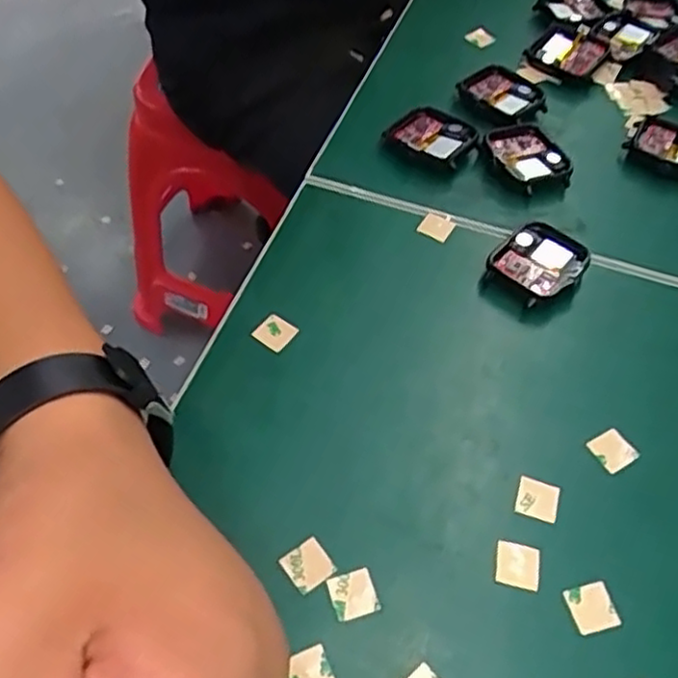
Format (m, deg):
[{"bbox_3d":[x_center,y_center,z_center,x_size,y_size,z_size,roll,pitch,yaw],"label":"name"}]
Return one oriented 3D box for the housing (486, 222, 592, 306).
[{"bbox_3d":[0.094,-0.035,0.334,0.041,0.014,0.037,-38,63,-26],"label":"housing"}]

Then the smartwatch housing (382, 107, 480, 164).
[{"bbox_3d":[0.050,-0.111,0.382,0.045,0.012,0.035,31,58,20],"label":"smartwatch housing"}]

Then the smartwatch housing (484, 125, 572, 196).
[{"bbox_3d":[0.102,-0.095,0.376,0.035,0.012,0.048,-22,57,-17],"label":"smartwatch housing"}]

